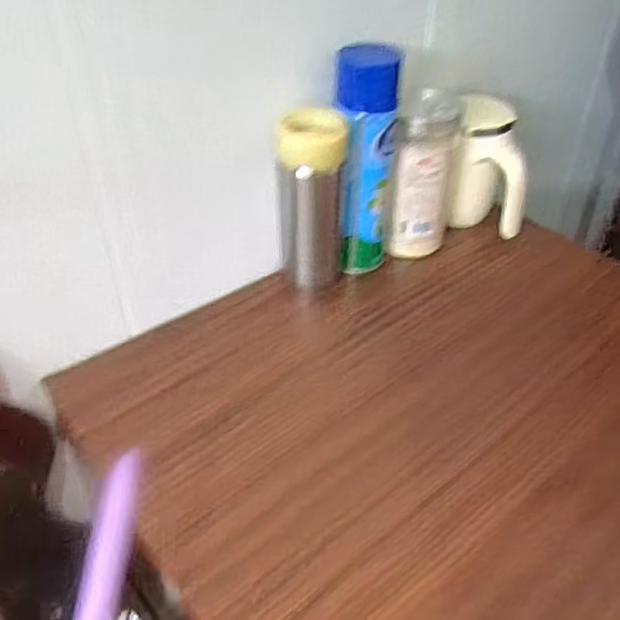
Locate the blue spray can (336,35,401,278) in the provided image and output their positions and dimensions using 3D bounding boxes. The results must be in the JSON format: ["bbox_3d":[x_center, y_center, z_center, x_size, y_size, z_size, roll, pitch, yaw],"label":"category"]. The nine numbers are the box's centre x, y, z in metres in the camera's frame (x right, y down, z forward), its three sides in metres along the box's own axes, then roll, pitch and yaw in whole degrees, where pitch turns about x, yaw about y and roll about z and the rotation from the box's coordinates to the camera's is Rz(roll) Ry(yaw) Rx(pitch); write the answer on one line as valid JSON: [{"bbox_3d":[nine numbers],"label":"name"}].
[{"bbox_3d":[0.058,-0.143,0.664,0.063,0.236,0.058,1,42,-1],"label":"blue spray can"}]

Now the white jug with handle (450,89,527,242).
[{"bbox_3d":[0.207,-0.168,0.759,0.103,0.133,0.099,10,43,9],"label":"white jug with handle"}]

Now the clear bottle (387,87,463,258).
[{"bbox_3d":[0.129,-0.148,0.725,0.066,0.167,0.076,10,43,9],"label":"clear bottle"}]

